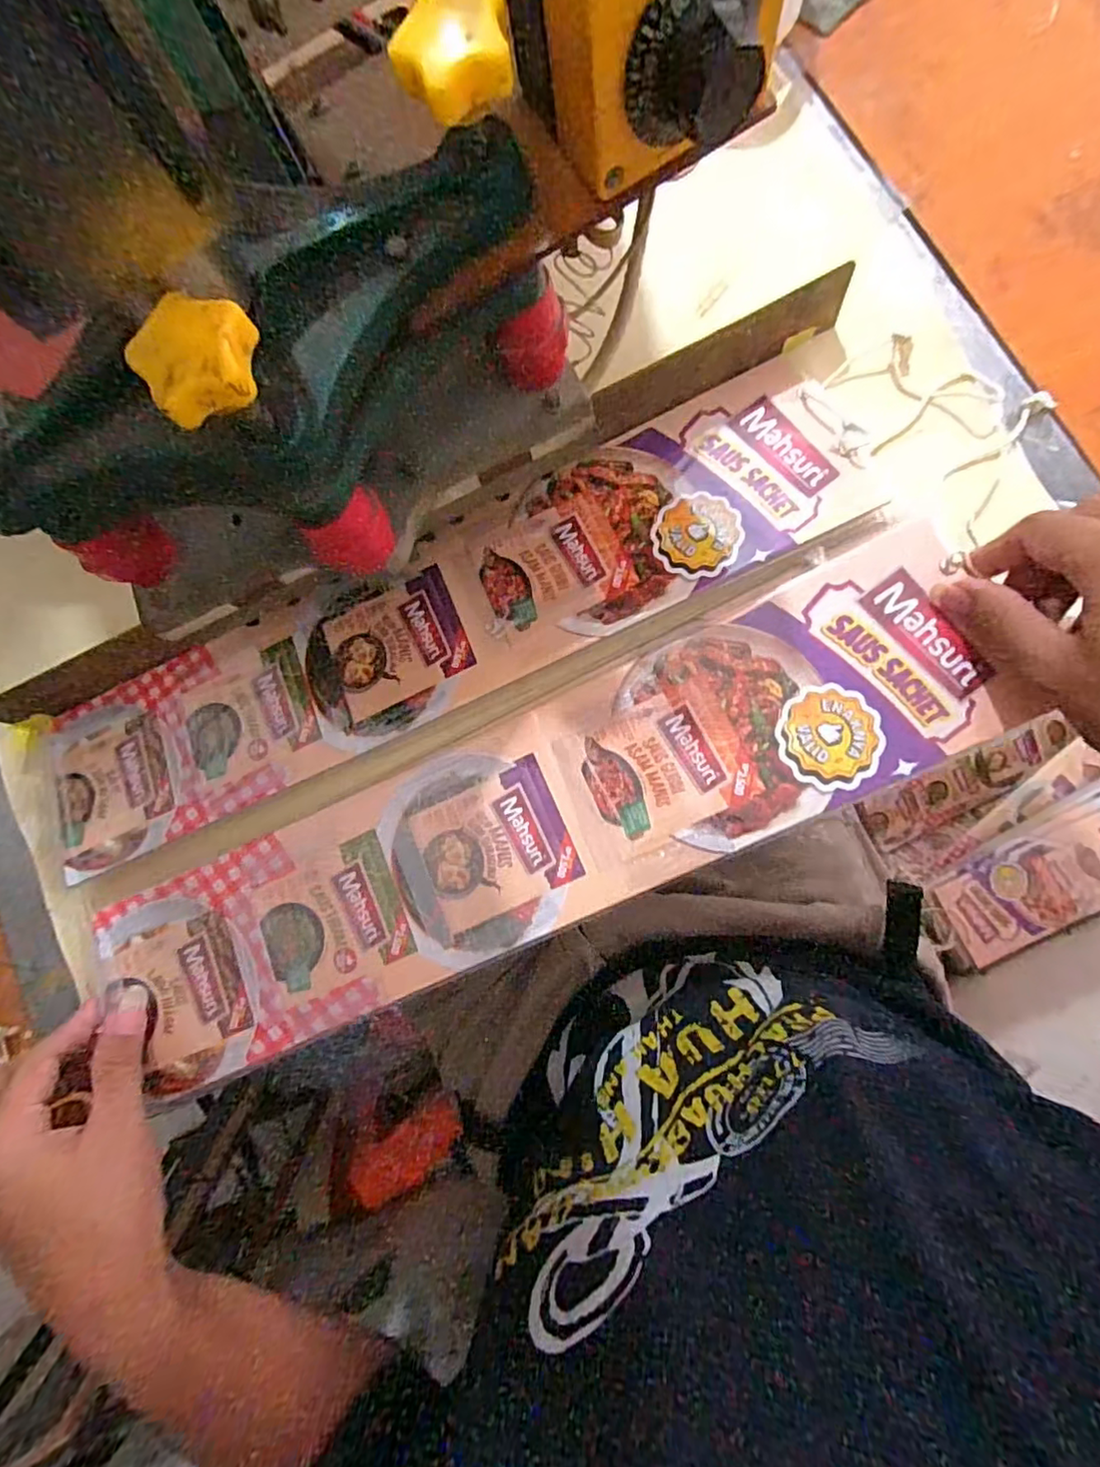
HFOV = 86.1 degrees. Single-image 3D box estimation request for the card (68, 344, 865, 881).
[{"bbox_3d":[-0.073,-0.074,0.372,0.554,0.006,0.117,-24,73,5],"label":"card"}]

